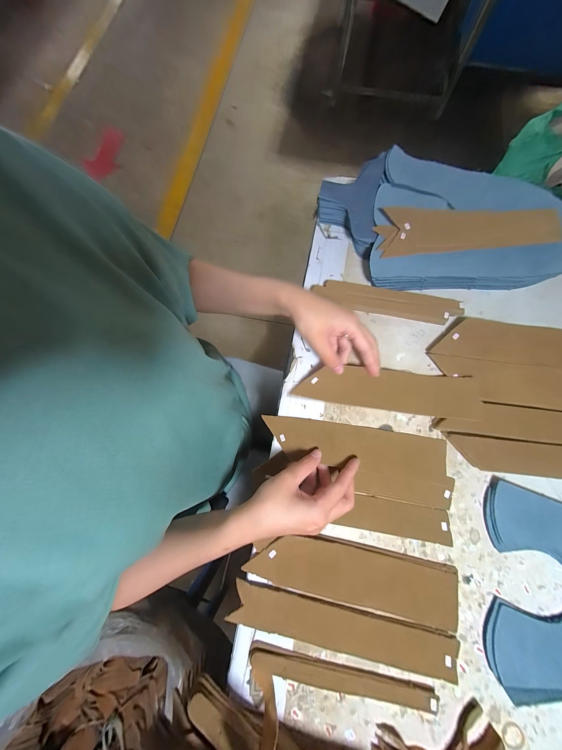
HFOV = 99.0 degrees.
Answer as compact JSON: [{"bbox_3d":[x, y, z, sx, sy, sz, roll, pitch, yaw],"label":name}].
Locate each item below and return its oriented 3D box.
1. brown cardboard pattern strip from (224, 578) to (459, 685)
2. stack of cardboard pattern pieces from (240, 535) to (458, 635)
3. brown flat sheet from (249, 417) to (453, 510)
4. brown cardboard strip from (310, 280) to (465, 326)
[{"bbox_3d":[0.067,0.276,0.259,0.239,0.005,0.045,12,77,5],"label":"brown cardboard pattern strip"},{"bbox_3d":[0.080,0.227,0.271,0.229,0.009,0.062,11,77,5],"label":"stack of cardboard pattern pieces"},{"bbox_3d":[0.092,0.106,0.301,0.236,0.018,0.085,6,78,1],"label":"brown flat sheet"},{"bbox_3d":[0.151,-0.106,0.347,0.203,0.013,0.040,11,77,5],"label":"brown cardboard strip"}]

